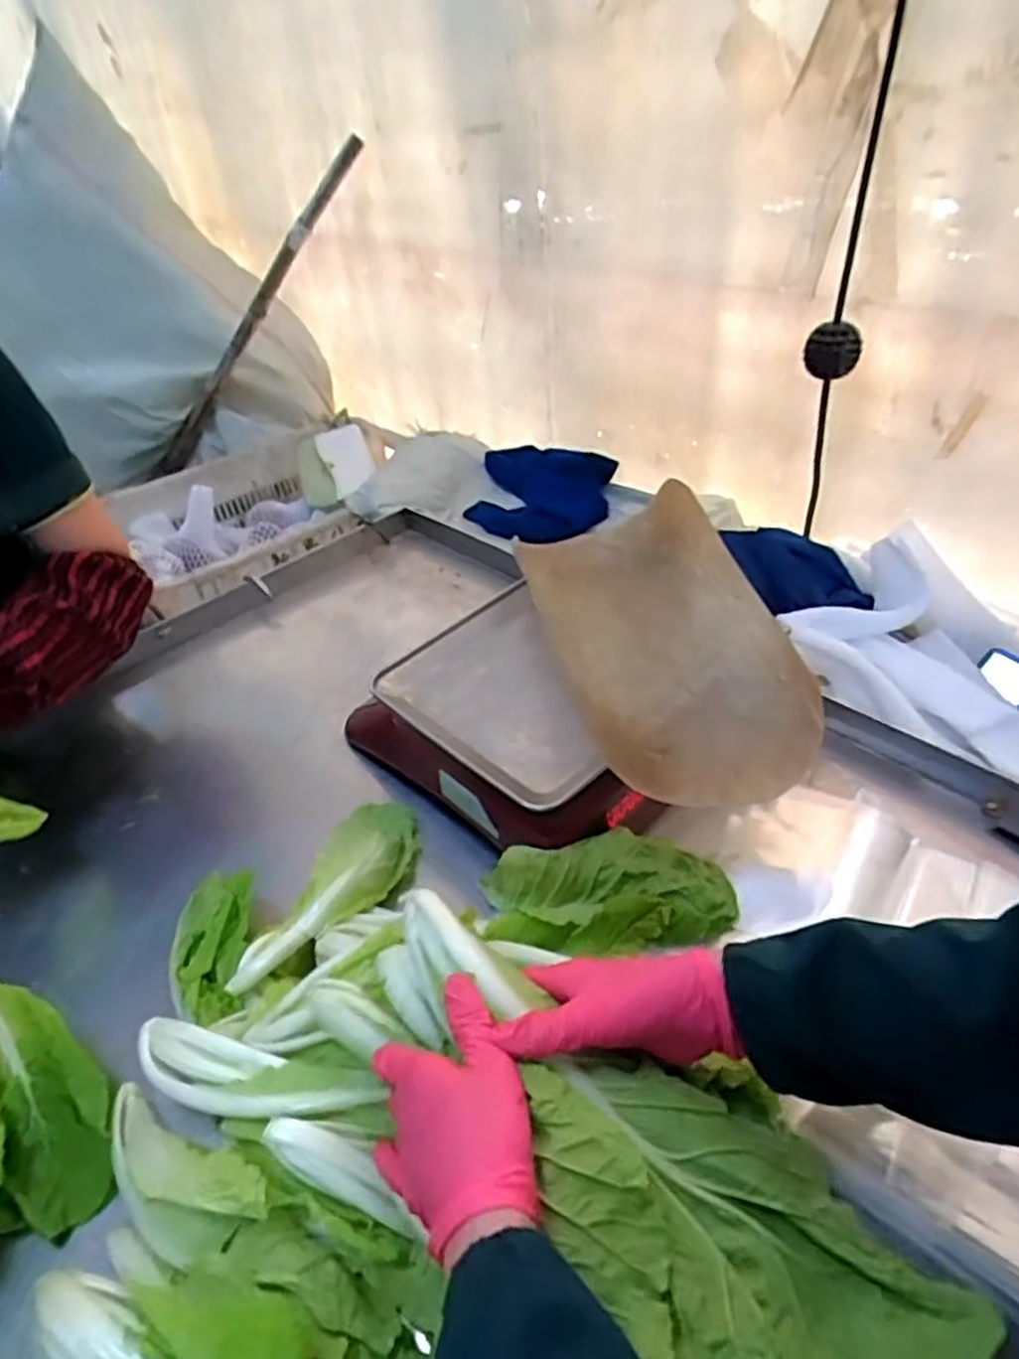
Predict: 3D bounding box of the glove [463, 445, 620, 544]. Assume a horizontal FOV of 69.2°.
[{"bbox_3d":[0.039,-0.318,1.241,0.261,0.089,0.205,30,51,35],"label":"glove"}]

